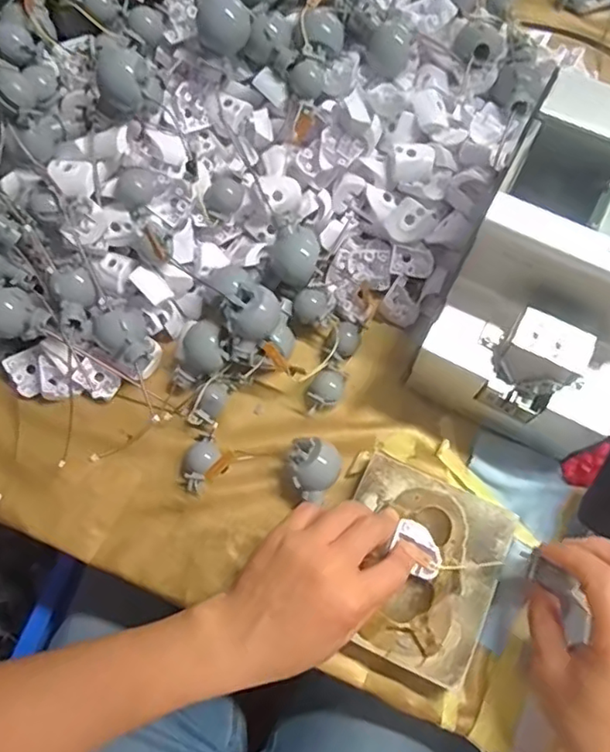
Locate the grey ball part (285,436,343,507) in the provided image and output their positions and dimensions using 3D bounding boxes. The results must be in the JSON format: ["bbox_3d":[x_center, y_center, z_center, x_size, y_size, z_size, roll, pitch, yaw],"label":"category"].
[{"bbox_3d":[0.005,0.063,0.393,0.035,0.028,0.038,0,70,1],"label":"grey ball part"}]

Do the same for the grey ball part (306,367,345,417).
[{"bbox_3d":[0.014,0.011,0.418,0.023,0.019,0.037,28,73,11],"label":"grey ball part"}]

